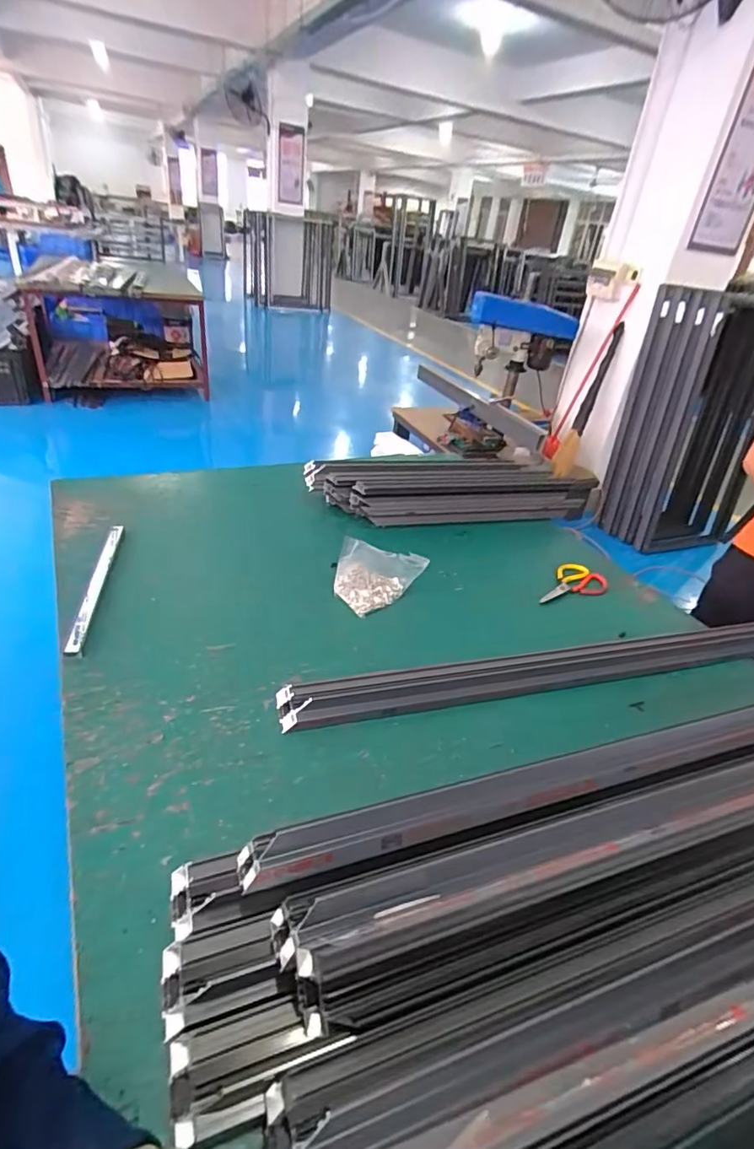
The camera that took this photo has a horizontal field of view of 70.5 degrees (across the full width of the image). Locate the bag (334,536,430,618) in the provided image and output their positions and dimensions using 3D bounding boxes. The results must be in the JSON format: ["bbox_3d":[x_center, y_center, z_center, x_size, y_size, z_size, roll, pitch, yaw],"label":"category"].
[{"bbox_3d":[0.002,-0.014,1.086,0.166,0.140,0.117,-22,44,-38],"label":"bag"}]

